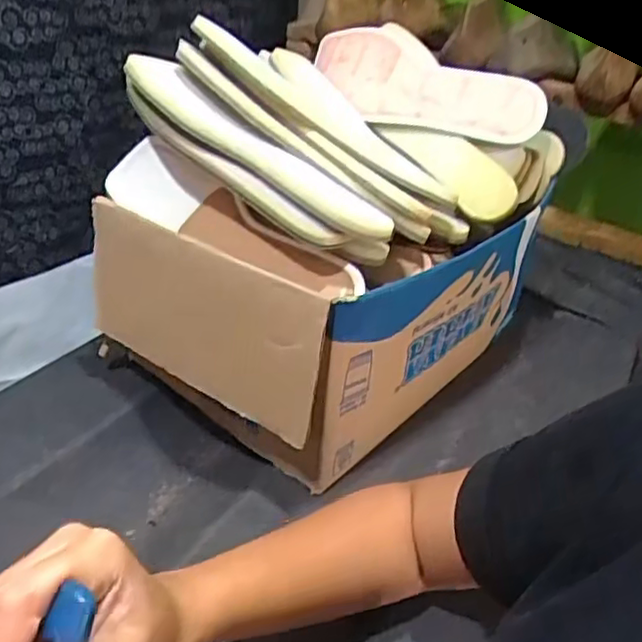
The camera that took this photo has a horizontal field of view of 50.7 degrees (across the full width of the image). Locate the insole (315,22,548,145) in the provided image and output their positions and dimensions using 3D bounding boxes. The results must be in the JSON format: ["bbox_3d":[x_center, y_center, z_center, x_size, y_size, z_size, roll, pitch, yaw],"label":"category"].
[{"bbox_3d":[0.093,-0.213,0.622,0.218,0.086,0.019,34,6,18],"label":"insole"}]

